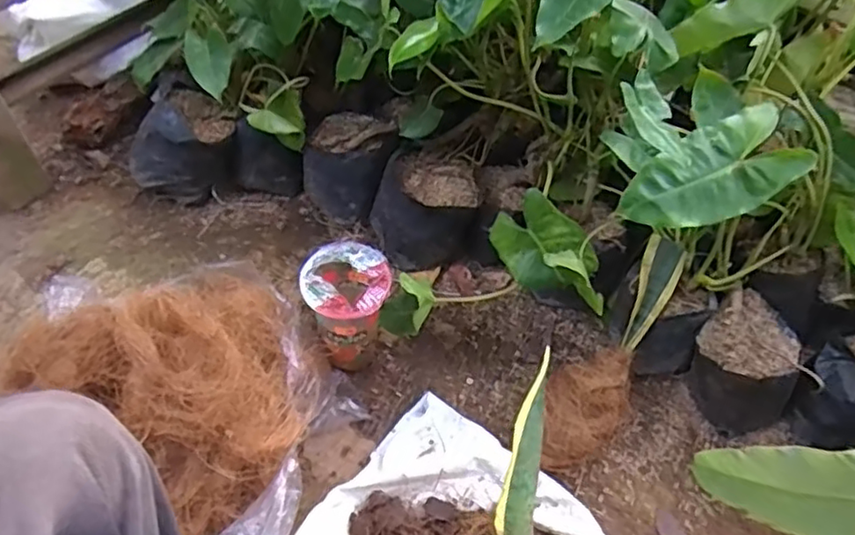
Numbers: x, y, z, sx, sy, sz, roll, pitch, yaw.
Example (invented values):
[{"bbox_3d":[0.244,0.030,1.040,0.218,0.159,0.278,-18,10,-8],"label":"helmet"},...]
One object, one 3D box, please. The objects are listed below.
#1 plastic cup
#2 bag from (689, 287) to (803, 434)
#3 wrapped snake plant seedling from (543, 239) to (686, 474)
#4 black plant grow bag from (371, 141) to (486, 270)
[{"bbox_3d":[-0.084,0.052,0.716,0.087,0.166,0.090,1,56,-1],"label":"plastic cup"},{"bbox_3d":[0.353,0.117,0.715,0.113,0.121,0.119,-36,64,-22],"label":"bag"},{"bbox_3d":[0.206,0.099,0.721,0.095,0.090,0.284,29,79,17],"label":"wrapped snake plant seedling"},{"bbox_3d":[-0.005,-0.075,0.826,0.119,0.129,0.116,-20,59,-14],"label":"black plant grow bag"}]

